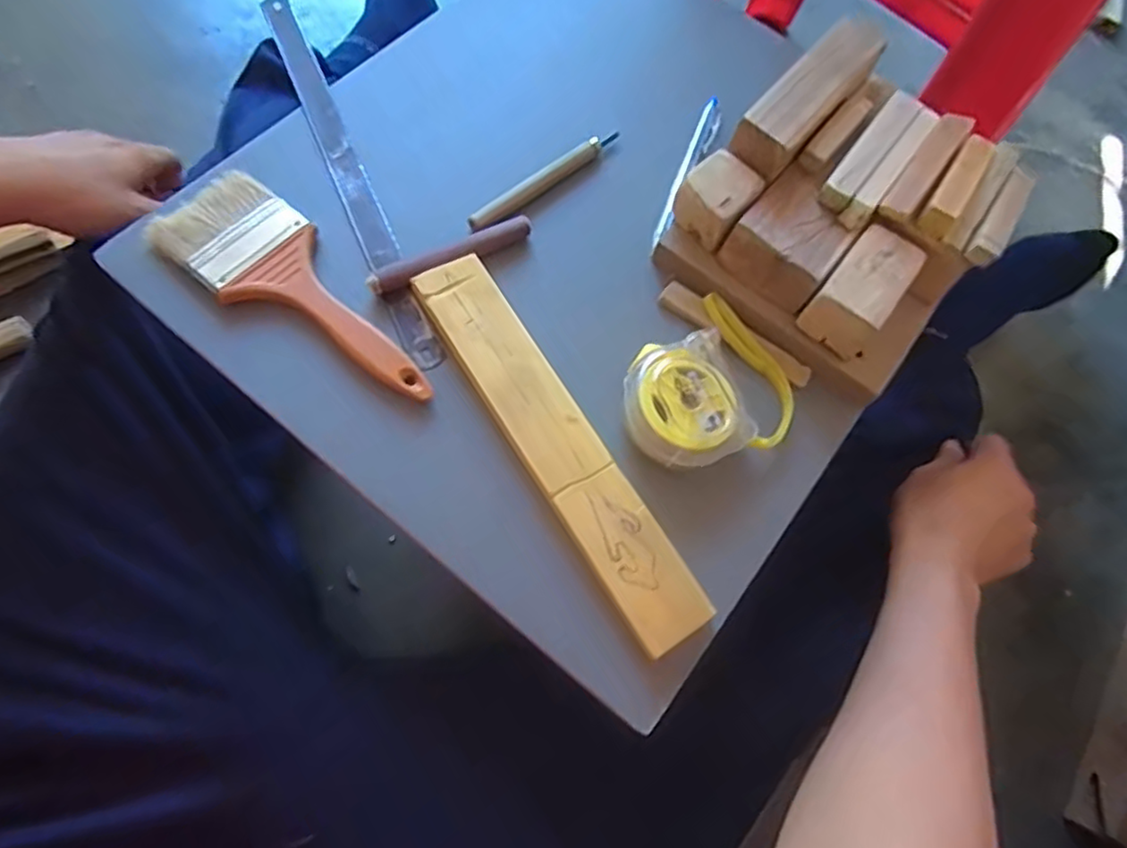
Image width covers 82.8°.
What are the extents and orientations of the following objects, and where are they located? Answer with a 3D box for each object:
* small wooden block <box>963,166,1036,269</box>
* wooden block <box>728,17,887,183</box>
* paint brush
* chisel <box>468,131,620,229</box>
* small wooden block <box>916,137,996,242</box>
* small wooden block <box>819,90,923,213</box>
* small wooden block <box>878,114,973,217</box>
[{"bbox_3d":[0.251,-0.118,0.366,0.017,0.012,0.073,33,66,15],"label":"small wooden block"},{"bbox_3d":[0.148,-0.195,0.379,0.032,0.032,0.122,38,67,17],"label":"wooden block"},{"bbox_3d":[-0.148,-0.078,0.361,0.185,0.024,0.066,35,66,16],"label":"paint brush"},{"bbox_3d":[-0.010,-0.158,0.406,0.122,0.008,0.009,-40,69,-20],"label":"chisel"},{"bbox_3d":[0.225,-0.136,0.365,0.017,0.013,0.076,33,66,15],"label":"small wooden block"},{"bbox_3d":[0.183,-0.162,0.379,0.018,0.011,0.102,34,66,16],"label":"small wooden block"},{"bbox_3d":[0.211,-0.150,0.370,0.018,0.009,0.092,34,66,16],"label":"small wooden block"}]

